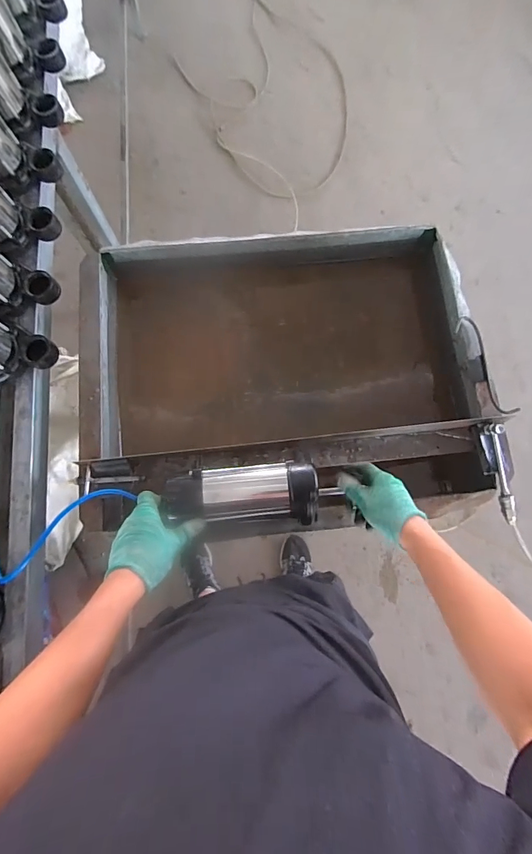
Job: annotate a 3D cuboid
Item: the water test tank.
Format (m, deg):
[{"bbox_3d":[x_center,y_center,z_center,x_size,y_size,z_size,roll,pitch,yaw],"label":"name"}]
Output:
[{"bbox_3d":[0.035,-0.108,0.838,0.765,0.264,0.612,-3,77,-1],"label":"water test tank"}]

